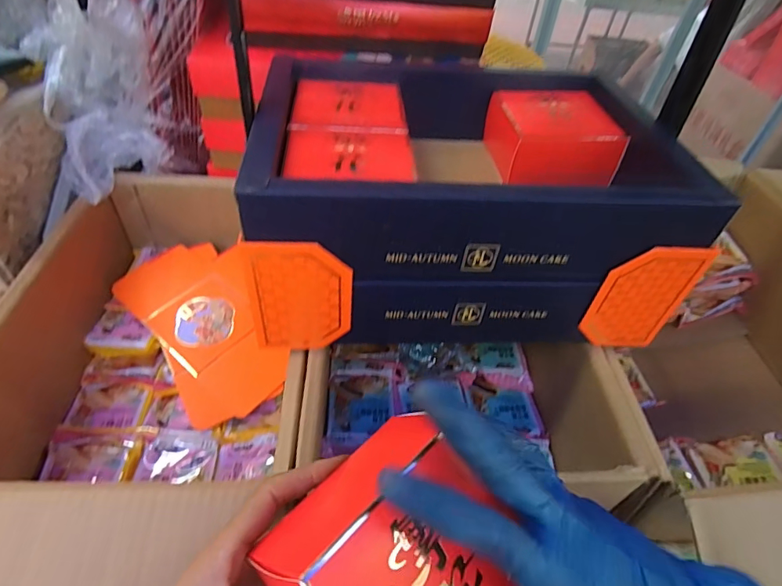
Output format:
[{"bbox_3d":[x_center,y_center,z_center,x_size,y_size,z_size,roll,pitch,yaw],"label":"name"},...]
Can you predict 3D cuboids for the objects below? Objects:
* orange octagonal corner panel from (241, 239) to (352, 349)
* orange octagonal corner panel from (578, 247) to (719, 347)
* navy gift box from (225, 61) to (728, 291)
[{"bbox_3d":[-0.073,0.008,0.378,0.079,0.124,0.010,2,46,-7],"label":"orange octagonal corner panel"},{"bbox_3d":[0.216,0.008,0.404,0.076,0.119,0.006,3,45,-5],"label":"orange octagonal corner panel"},{"bbox_3d":[0.066,-0.123,0.429,0.351,0.084,0.243,1,46,-5],"label":"navy gift box"}]

